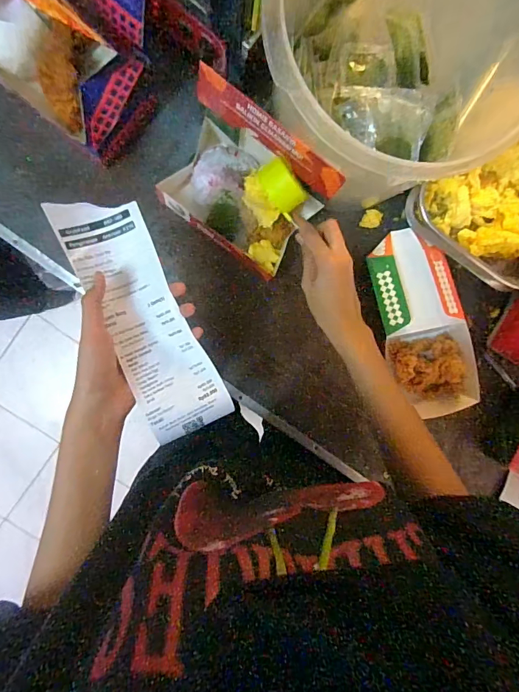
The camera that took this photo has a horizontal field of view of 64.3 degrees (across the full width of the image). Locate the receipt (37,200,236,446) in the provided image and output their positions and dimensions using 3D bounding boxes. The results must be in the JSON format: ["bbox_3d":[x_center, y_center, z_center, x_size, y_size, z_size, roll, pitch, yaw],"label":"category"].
[{"bbox_3d":[-0.104,-0.024,0.377,0.071,0.028,0.225,-26,97,-3],"label":"receipt"}]

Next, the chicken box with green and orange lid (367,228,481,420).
[{"bbox_3d":[0.212,-0.027,0.553,0.111,0.051,0.251,-15,95,-4],"label":"chicken box with green and orange lid"}]

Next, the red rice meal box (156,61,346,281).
[{"bbox_3d":[-0.021,-0.176,0.461,0.167,0.133,0.111,36,90,-7],"label":"red rice meal box"}]

